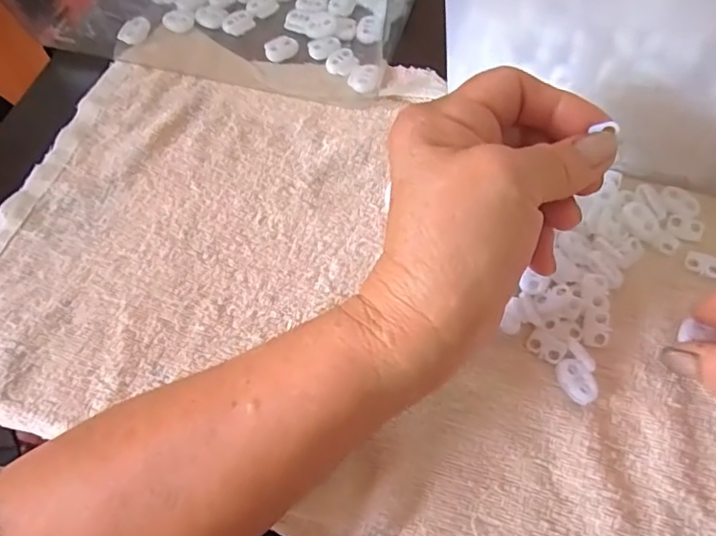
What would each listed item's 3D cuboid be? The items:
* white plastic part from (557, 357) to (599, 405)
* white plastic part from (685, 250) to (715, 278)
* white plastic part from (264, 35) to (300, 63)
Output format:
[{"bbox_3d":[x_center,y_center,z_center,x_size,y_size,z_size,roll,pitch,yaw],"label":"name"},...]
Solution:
[{"bbox_3d":[0.104,0.054,0.262,0.015,0.006,0.022,-25,65,-8],"label":"white plastic part"},{"bbox_3d":[0.183,-0.002,0.289,0.017,0.004,0.012,21,67,13],"label":"white plastic part"},{"bbox_3d":[-0.051,-0.147,0.369,0.021,0.009,0.016,-25,65,-9],"label":"white plastic part"}]

